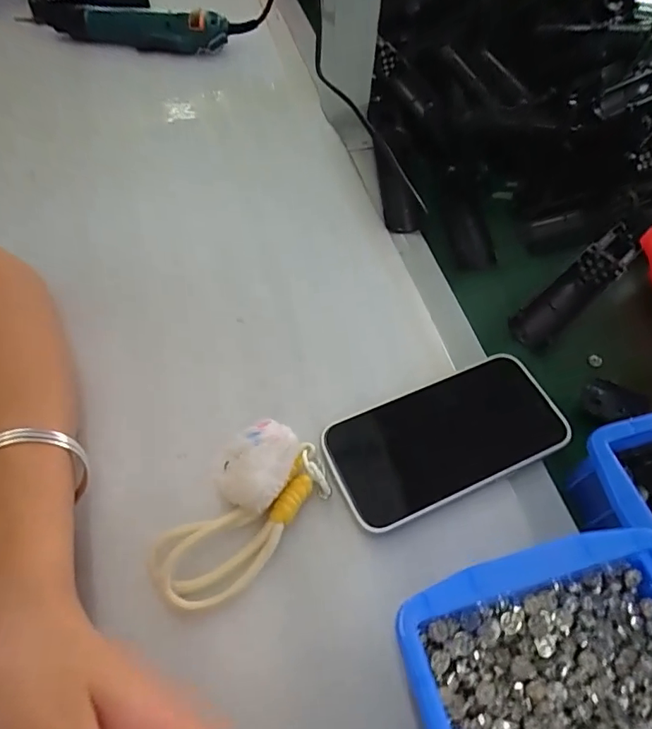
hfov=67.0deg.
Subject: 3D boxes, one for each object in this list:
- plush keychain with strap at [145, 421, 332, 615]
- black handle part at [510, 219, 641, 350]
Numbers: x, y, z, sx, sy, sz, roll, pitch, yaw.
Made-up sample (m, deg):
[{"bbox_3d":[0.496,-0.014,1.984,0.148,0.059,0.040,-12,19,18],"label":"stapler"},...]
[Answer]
[{"bbox_3d":[-0.049,0.077,0.268,0.058,0.041,0.109,39,64,20],"label":"plush keychain with strap"},{"bbox_3d":[0.208,-0.067,0.396,0.158,0.022,0.032,-37,66,-22],"label":"black handle part"}]

